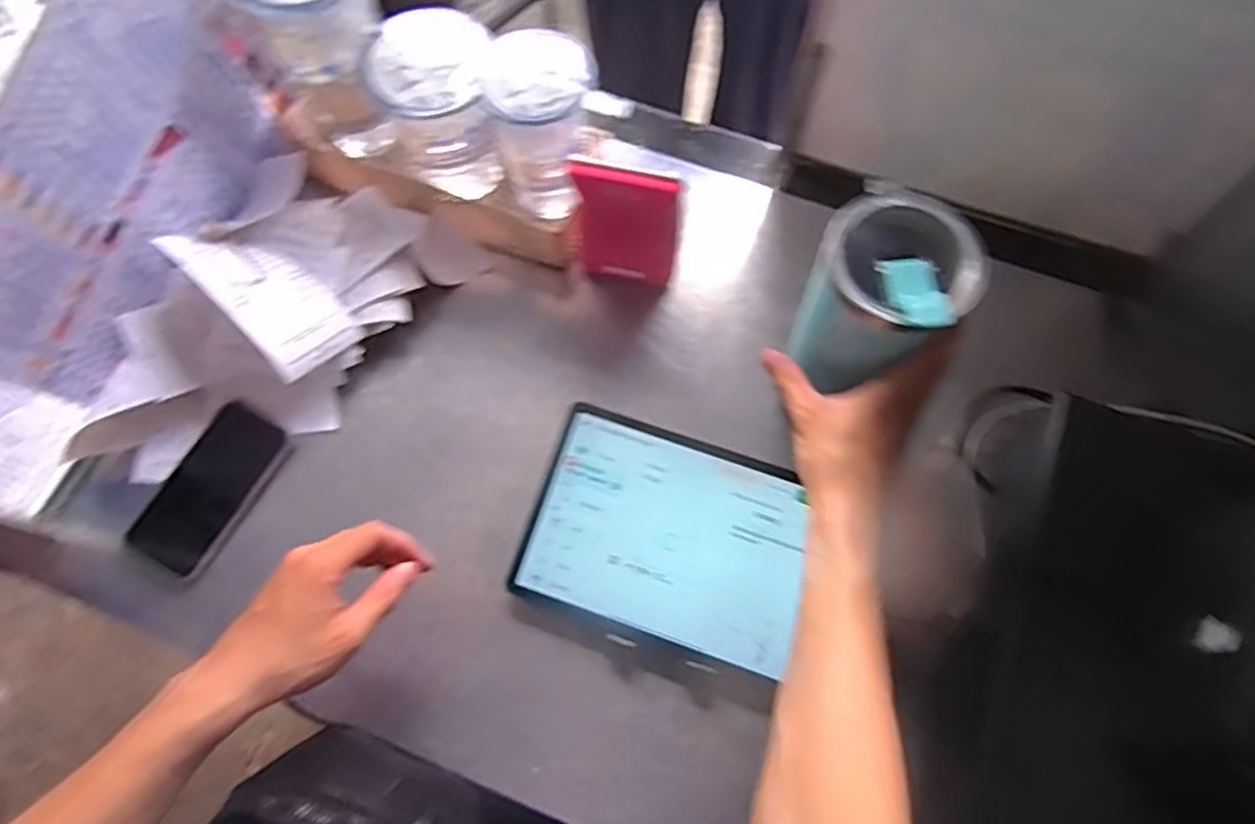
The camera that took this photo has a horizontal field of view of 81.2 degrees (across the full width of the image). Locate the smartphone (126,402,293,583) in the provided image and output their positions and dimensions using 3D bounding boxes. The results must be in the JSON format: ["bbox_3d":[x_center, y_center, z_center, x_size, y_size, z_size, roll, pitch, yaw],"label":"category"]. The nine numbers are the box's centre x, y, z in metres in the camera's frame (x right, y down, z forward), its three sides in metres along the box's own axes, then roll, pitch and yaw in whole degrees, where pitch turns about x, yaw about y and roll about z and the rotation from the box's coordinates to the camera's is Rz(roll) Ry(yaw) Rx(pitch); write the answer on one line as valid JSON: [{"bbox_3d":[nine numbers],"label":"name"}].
[{"bbox_3d":[-0.349,0.064,0.619,0.071,0.011,0.139,28,74,11],"label":"smartphone"}]

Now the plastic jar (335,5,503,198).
[{"bbox_3d":[-0.165,-0.273,0.673,0.098,0.146,0.096,-1,71,2],"label":"plastic jar"}]

